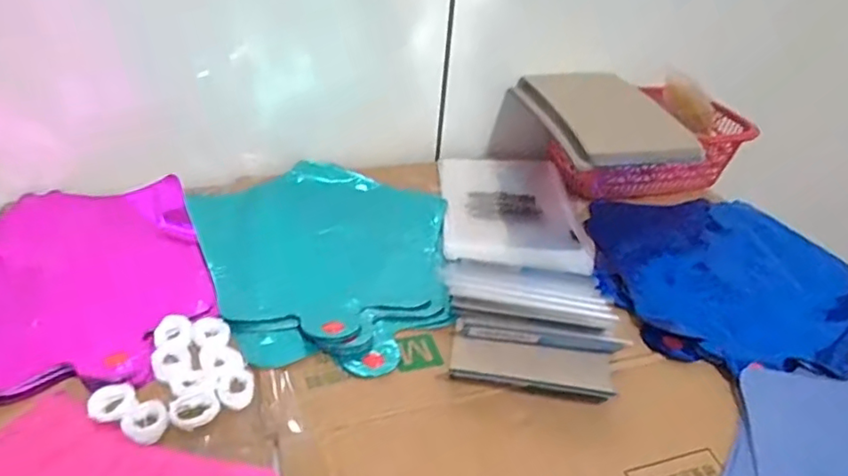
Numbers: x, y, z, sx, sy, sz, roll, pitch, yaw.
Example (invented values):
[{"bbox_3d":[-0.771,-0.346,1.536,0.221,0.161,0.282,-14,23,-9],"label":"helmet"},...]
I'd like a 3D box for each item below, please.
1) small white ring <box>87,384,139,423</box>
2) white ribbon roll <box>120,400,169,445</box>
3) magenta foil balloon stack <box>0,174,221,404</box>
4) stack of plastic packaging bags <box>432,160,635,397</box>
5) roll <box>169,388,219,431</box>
[{"bbox_3d":[-0.195,0.103,0.376,0.027,0.007,0.025,4,37,-3],"label":"small white ring"},{"bbox_3d":[-0.170,0.112,0.368,0.028,0.006,0.025,30,43,29],"label":"white ribbon roll"},{"bbox_3d":[-0.287,0.026,0.469,0.218,0.014,0.249,-9,39,-19],"label":"magenta foil balloon stack"},{"bbox_3d":[0.084,0.009,0.548,0.128,0.047,0.353,4,37,-2],"label":"stack of plastic packaging bags"},{"bbox_3d":[-0.146,0.108,0.383,0.029,0.006,0.023,-27,47,-36],"label":"roll"}]

